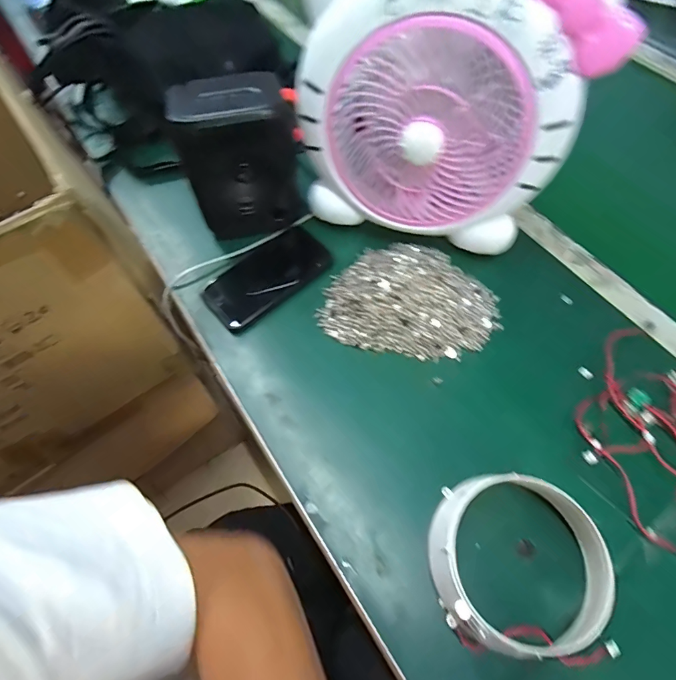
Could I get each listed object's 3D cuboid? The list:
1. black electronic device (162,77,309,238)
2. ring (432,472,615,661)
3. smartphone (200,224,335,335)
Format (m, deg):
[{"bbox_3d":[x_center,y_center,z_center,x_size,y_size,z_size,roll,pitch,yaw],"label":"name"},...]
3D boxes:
[{"bbox_3d":[-0.107,-0.198,0.459,0.127,0.148,0.074,-17,63,-9],"label":"black electronic device"},{"bbox_3d":[0.133,0.168,0.317,0.117,0.052,0.118,0,62,0],"label":"ring"},{"bbox_3d":[-0.082,-0.077,0.477,0.148,0.011,0.078,-40,69,-19],"label":"smartphone"}]

